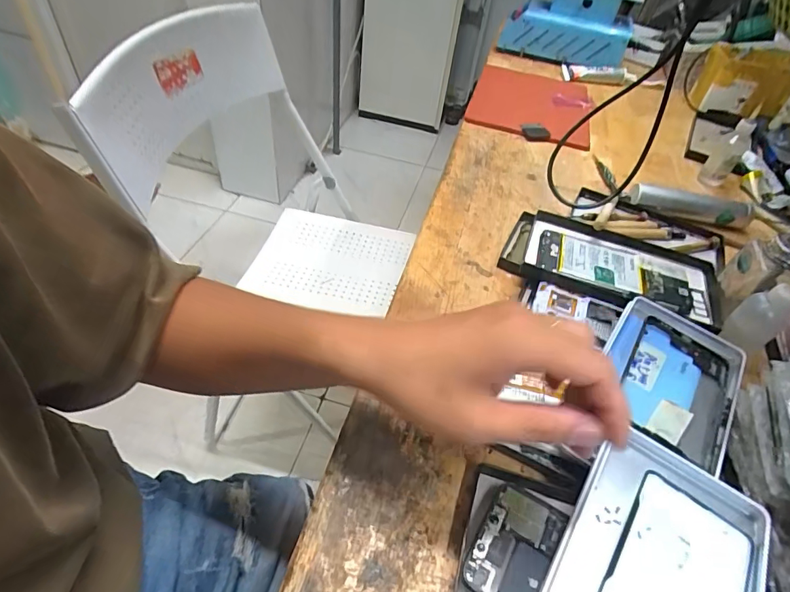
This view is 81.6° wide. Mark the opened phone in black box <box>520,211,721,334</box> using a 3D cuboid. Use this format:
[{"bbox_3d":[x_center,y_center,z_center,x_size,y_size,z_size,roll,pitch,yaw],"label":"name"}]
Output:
[{"bbox_3d":[0.237,-0.029,0.479,0.194,0.015,0.111,19,47,11],"label":"opened phone in black box"}]

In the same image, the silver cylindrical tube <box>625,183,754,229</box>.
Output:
[{"bbox_3d":[0.372,-0.113,0.577,0.150,0.030,0.028,9,46,1],"label":"silver cylindrical tube"}]

